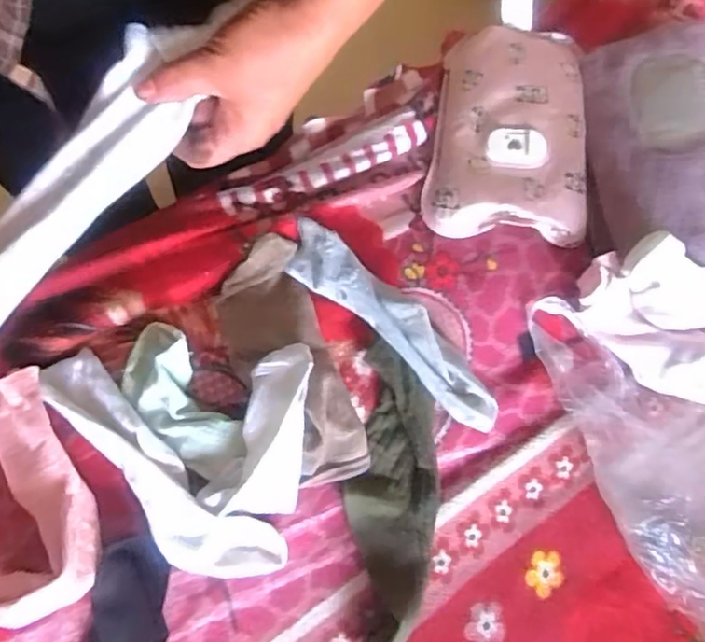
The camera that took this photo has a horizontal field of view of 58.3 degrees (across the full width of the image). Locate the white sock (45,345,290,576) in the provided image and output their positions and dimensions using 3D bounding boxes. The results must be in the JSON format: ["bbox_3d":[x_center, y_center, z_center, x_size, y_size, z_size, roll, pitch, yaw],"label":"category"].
[{"bbox_3d":[-0.161,0.126,0.511,0.243,0.054,0.070,41,78,10],"label":"white sock"}]

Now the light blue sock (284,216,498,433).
[{"bbox_3d":[0.034,0.003,0.562,0.243,0.051,0.050,41,78,10],"label":"light blue sock"}]

